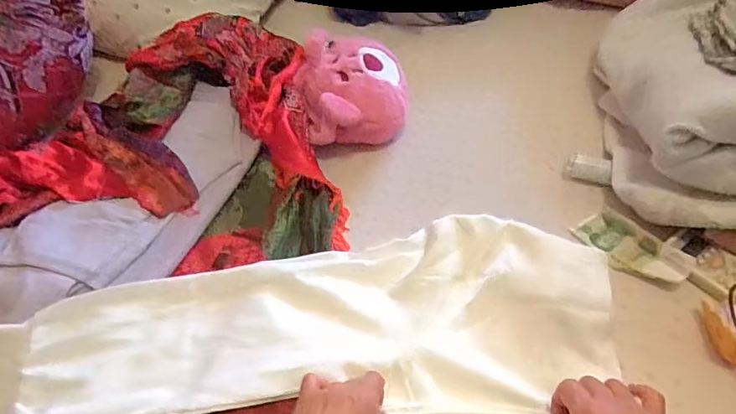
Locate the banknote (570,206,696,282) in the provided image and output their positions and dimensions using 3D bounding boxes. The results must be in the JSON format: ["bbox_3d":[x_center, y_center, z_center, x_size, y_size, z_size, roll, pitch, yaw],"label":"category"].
[{"bbox_3d":[0.305,0.044,0.572,0.057,0.022,0.123,-32,42,-19],"label":"banknote"}]

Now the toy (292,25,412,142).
[{"bbox_3d":[-0.025,-0.183,0.742,0.151,0.083,0.169,-9,50,-1],"label":"toy"}]

